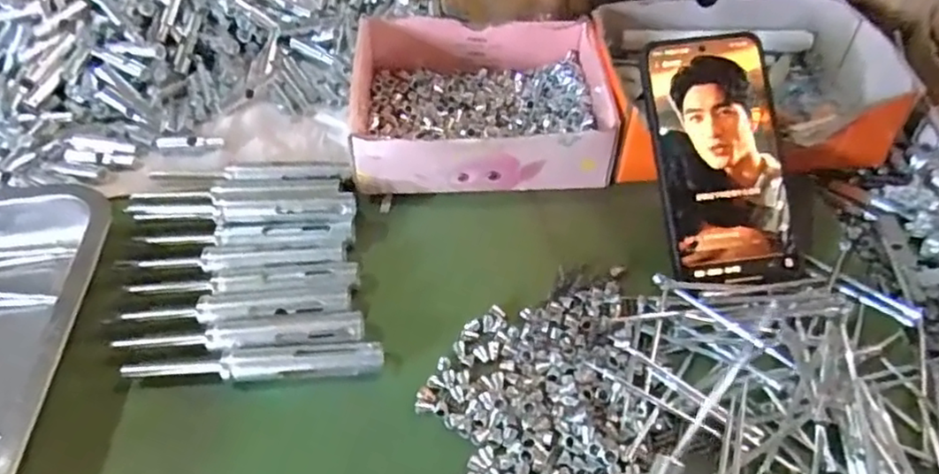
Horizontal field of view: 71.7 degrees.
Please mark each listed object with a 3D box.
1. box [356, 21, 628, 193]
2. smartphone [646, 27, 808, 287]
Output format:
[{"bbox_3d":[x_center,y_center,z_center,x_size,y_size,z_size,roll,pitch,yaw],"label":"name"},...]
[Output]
[{"bbox_3d":[0.009,-0.097,0.475,0.171,0.057,0.133,-1,51,1],"label":"box"},{"bbox_3d":[0.155,-0.051,0.399,0.078,0.005,0.153,-5,83,-1],"label":"smartphone"}]

